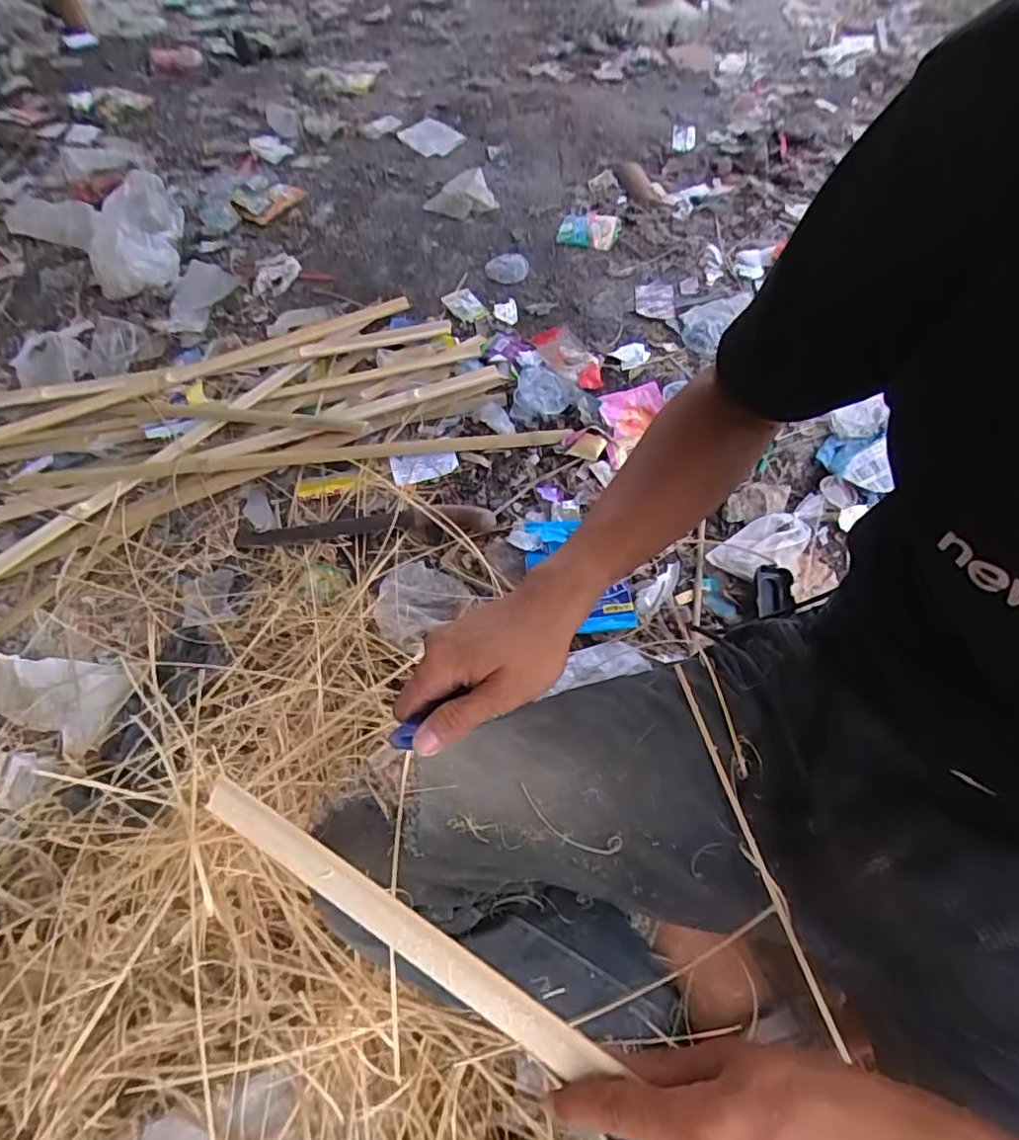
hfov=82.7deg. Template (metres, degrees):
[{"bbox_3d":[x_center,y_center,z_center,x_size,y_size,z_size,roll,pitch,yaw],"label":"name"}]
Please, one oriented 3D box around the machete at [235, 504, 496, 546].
[{"bbox_3d":[-0.231,-0.073,0.905,0.412,0.028,0.046,-4,64,2],"label":"machete"}]

